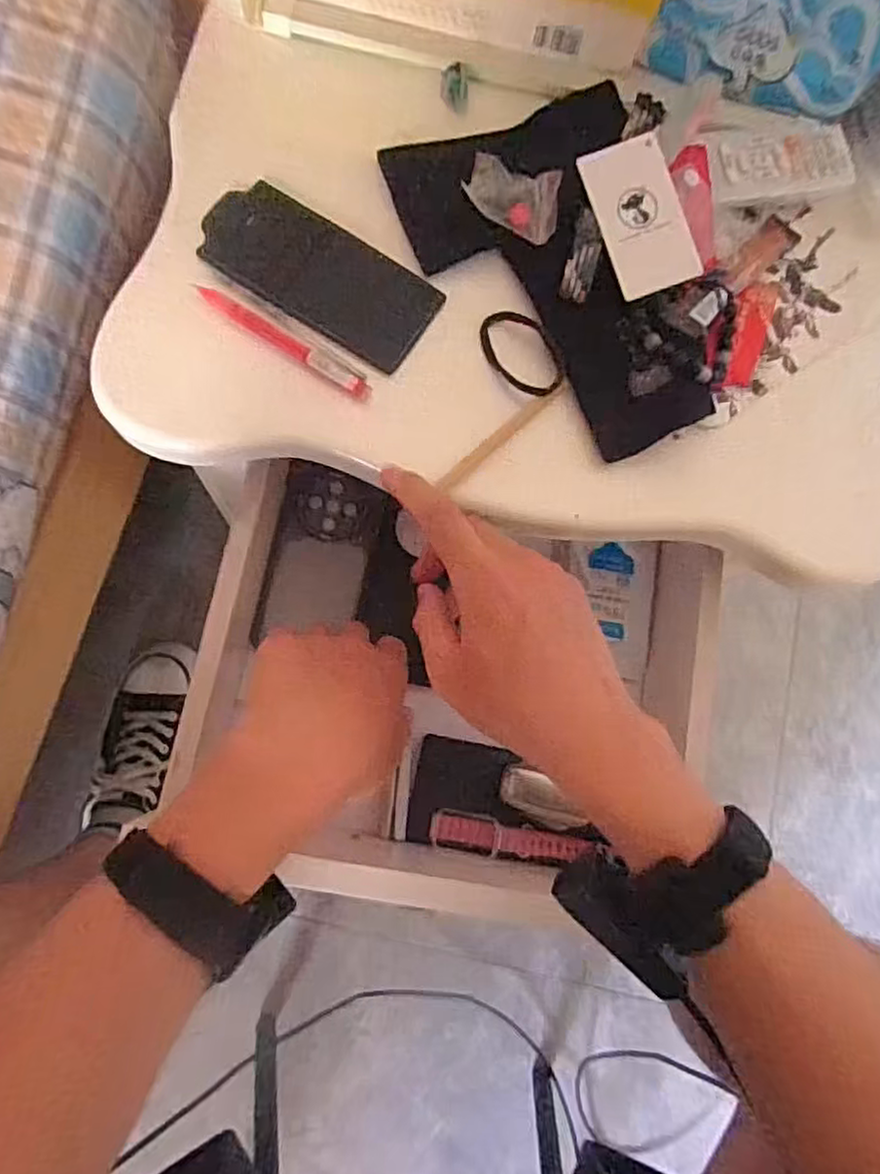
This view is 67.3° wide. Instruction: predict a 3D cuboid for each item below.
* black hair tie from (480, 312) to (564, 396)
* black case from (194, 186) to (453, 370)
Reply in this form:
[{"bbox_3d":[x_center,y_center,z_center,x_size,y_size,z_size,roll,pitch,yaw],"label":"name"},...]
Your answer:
[{"bbox_3d":[0.051,-0.145,0.410,0.038,0.008,0.062,-30,86,-8],"label":"black hair tie"},{"bbox_3d":[-0.074,-0.192,0.403,0.143,0.007,0.068,31,81,-1],"label":"black case"}]

